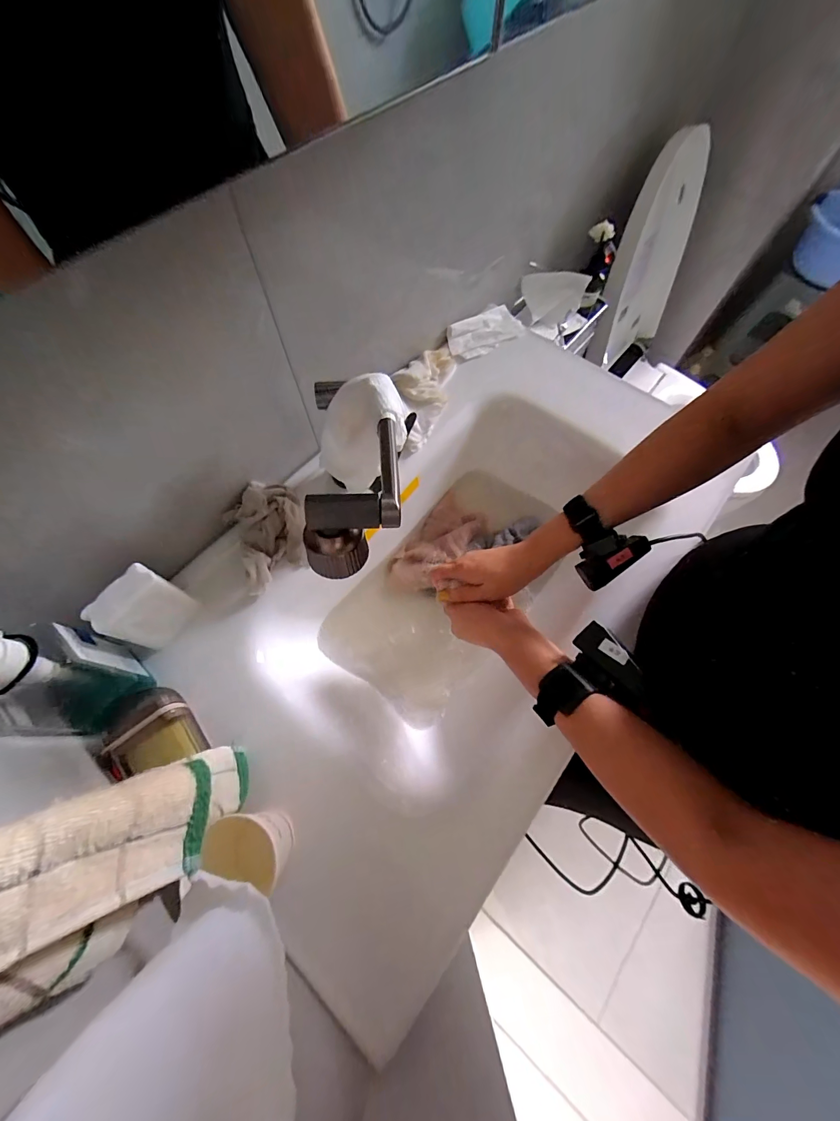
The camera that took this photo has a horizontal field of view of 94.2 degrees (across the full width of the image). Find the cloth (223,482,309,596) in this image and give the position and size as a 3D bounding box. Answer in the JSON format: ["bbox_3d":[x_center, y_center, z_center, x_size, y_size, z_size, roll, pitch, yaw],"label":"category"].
[{"bbox_3d":[-0.184,-0.035,0.479,0.094,0.049,0.124,-27,69,-12],"label":"cloth"}]

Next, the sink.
[{"bbox_3d":[0.060,0.016,0.540,0.452,0.134,0.784,39,72,16],"label":"sink"}]

